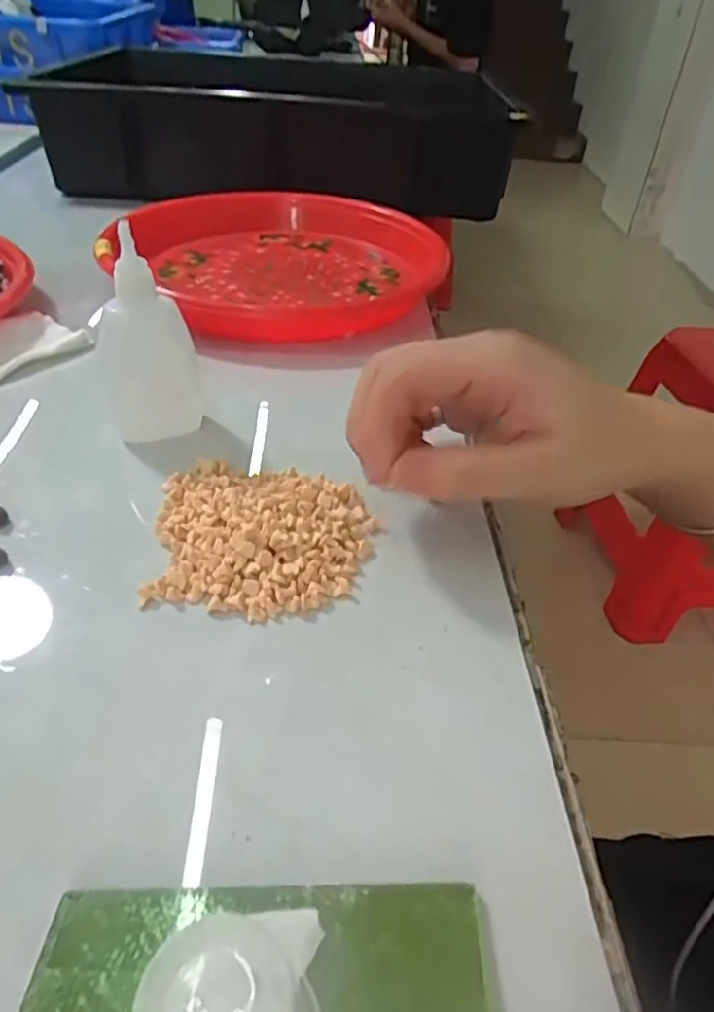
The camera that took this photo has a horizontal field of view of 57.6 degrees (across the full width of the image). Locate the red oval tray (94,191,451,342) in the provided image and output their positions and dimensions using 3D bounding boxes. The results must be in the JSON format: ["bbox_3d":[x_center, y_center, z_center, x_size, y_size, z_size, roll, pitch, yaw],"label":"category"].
[{"bbox_3d":[-0.061,-0.188,0.482,0.252,0.031,0.200,7,41,3],"label":"red oval tray"}]

